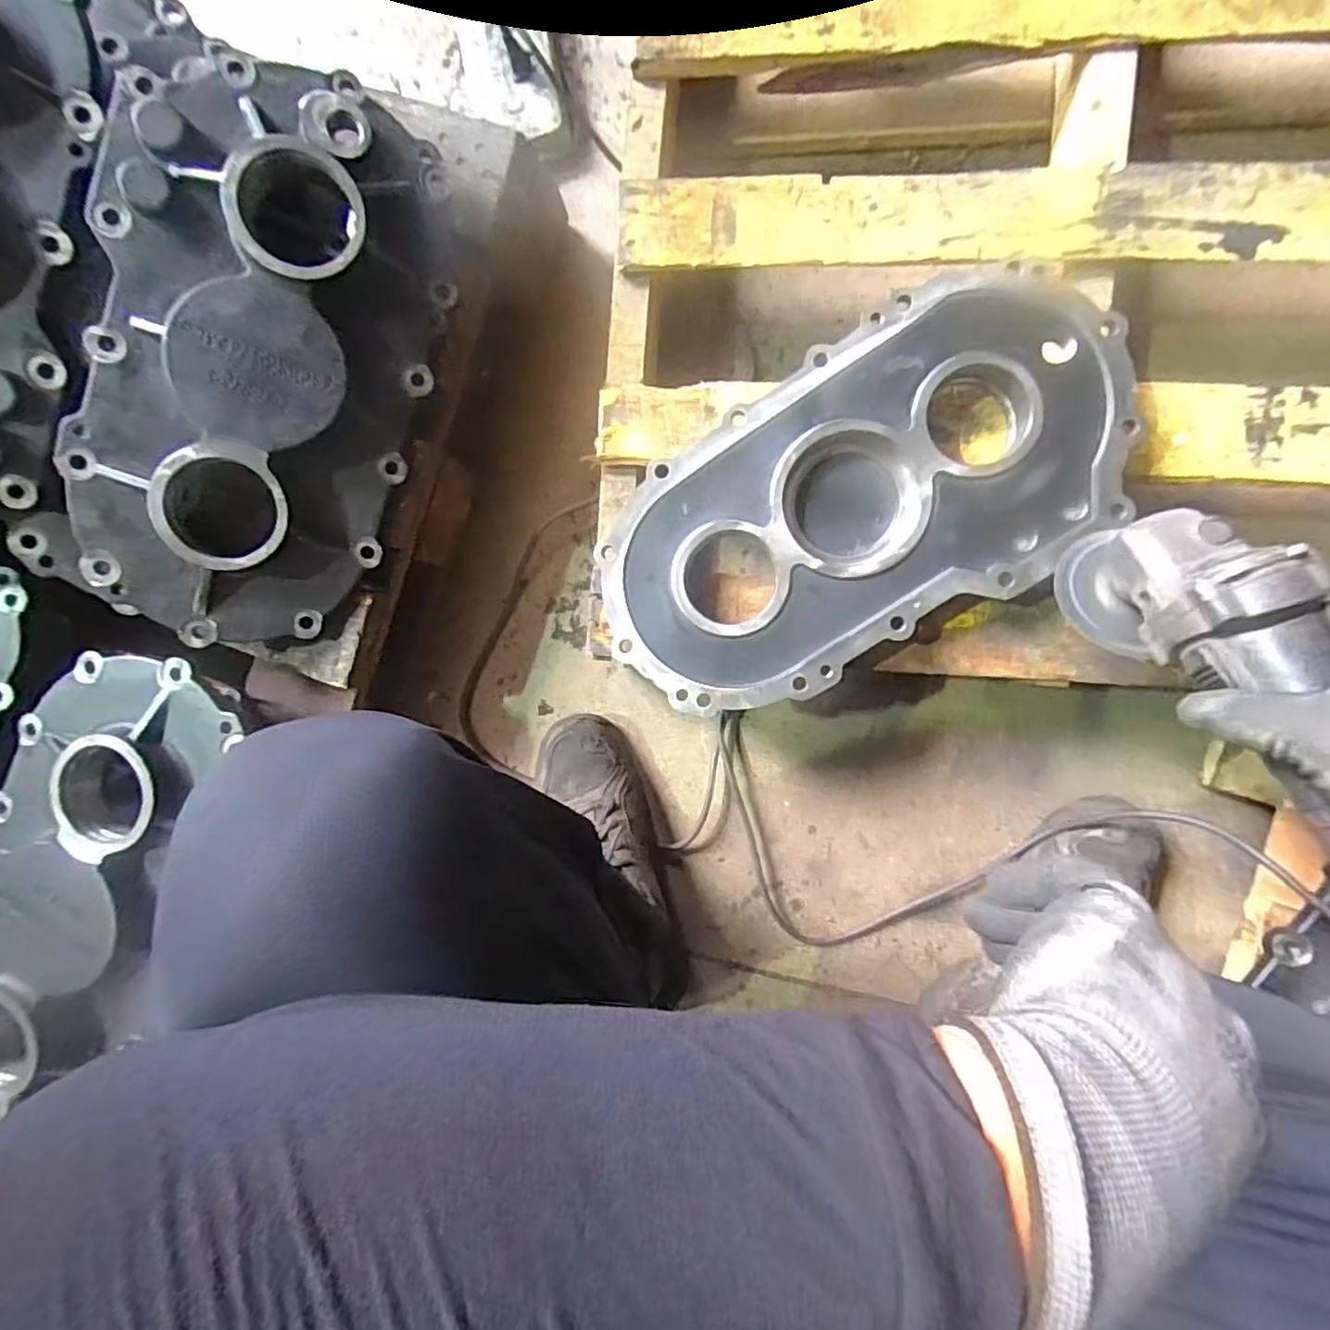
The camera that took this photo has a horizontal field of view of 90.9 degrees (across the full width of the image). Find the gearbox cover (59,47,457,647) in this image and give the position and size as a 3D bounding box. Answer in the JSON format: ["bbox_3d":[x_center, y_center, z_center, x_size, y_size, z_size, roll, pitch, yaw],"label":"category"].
[{"bbox_3d":[-0.296,-0.217,0.486,0.220,0.082,0.405,14,94,-23],"label":"gearbox cover"}]

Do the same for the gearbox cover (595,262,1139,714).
[{"bbox_3d":[0.140,-0.119,0.502,0.406,0.045,0.222,-26,88,6],"label":"gearbox cover"}]

